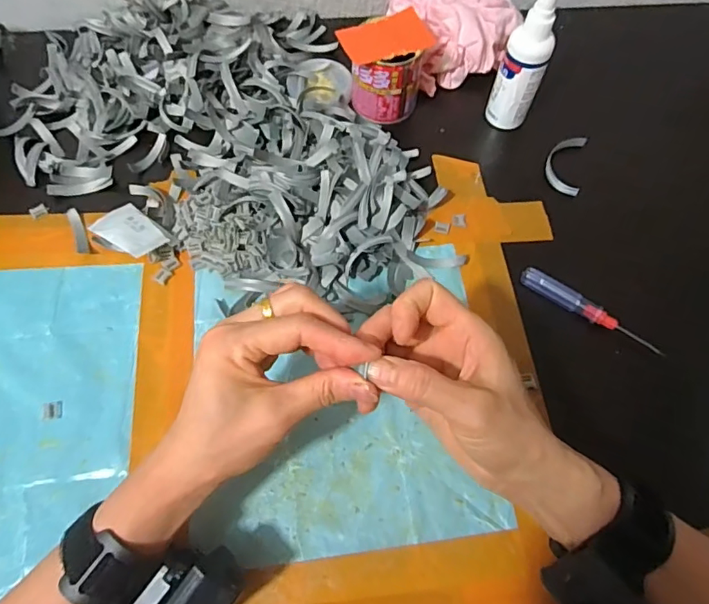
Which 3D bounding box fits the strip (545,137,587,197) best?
[{"bbox_3d":[0.202,-0.133,0.492,0.033,0.012,0.067,14,64,6],"label":"strip"}]

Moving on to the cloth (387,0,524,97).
[{"bbox_3d":[0.102,-0.293,0.534,0.114,0.058,0.121,-19,65,-11],"label":"cloth"}]

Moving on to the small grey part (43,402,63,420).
[{"bbox_3d":[-0.222,0.080,0.376,0.013,0.004,0.013,-11,64,-7],"label":"small grey part"}]

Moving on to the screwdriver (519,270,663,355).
[{"bbox_3d":[0.192,0.009,0.418,0.121,0.012,0.016,34,67,15],"label":"screwdriver"}]

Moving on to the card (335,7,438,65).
[{"bbox_3d":[0.028,-0.239,0.462,0.079,0.006,0.053,-21,66,-10],"label":"card"}]

